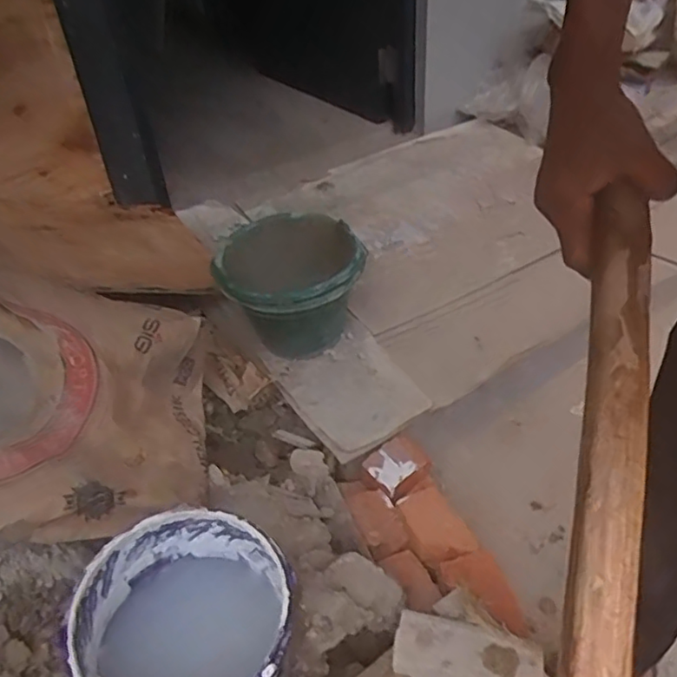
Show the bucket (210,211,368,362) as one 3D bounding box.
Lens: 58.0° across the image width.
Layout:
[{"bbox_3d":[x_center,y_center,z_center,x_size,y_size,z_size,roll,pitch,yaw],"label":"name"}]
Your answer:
[{"bbox_3d":[-0.093,-0.089,1.179,0.262,0.205,0.261,-3,39,3],"label":"bucket"}]

